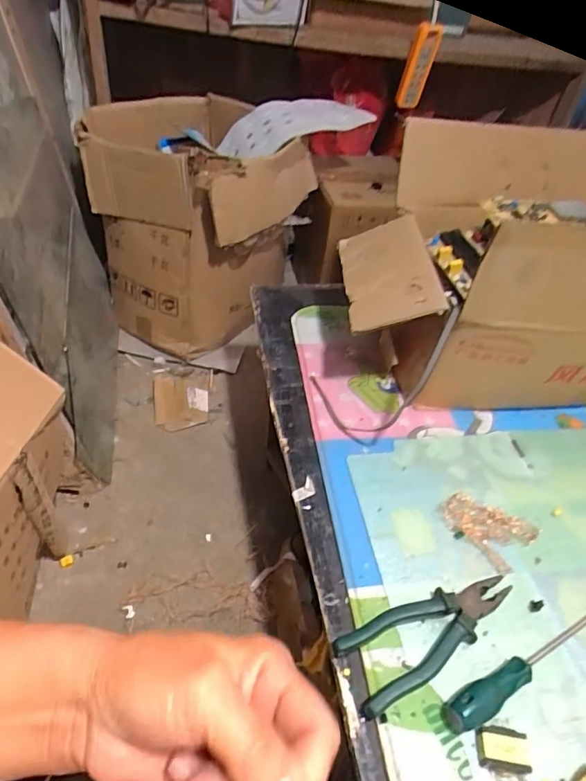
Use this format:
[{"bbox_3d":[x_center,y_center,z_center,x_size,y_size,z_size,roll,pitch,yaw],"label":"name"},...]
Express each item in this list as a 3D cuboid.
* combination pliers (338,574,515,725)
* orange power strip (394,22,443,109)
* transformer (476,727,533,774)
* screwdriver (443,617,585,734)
[{"bbox_3d":[0.139,0.238,0.492,0.197,0.024,0.067,-18,47,-24],"label":"combination pliers"},{"bbox_3d":[0.327,-0.847,1.297,0.079,0.216,0.060,5,68,-2],"label":"orange power strip"},{"bbox_3d":[0.182,0.311,0.424,0.041,0.015,0.030,9,42,3],"label":"transformer"},{"bbox_3d":[0.265,0.250,0.490,0.288,0.029,0.027,-18,47,-24],"label":"screwdriver"}]

